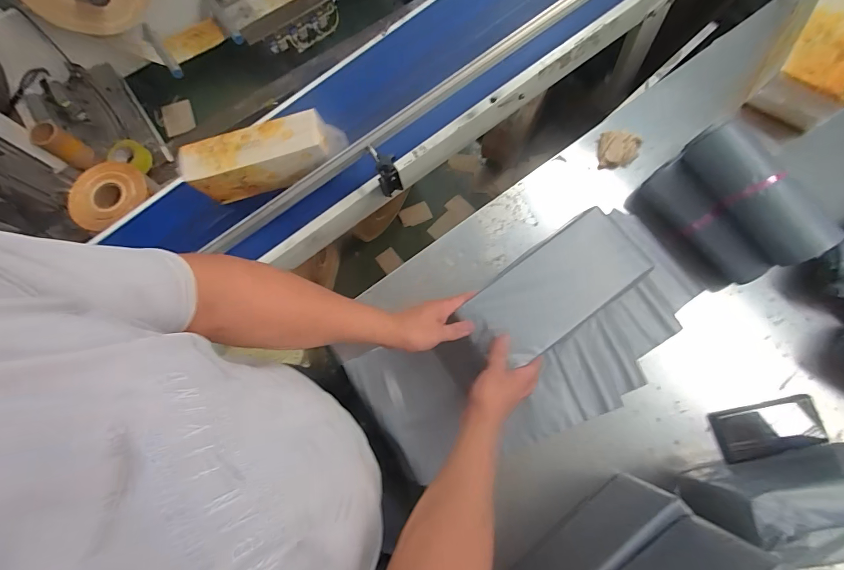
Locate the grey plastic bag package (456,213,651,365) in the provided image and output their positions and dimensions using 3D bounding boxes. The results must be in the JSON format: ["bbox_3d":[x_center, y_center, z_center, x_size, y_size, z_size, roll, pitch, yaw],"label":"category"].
[{"bbox_3d":[0.209,0.015,0.640,0.304,0.090,0.140,-33,78,-9],"label":"grey plastic bag package"}]

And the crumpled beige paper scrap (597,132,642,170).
[{"bbox_3d":[0.379,-0.256,0.740,0.078,0.013,0.076,9,77,3],"label":"crumpled beige paper scrap"}]

